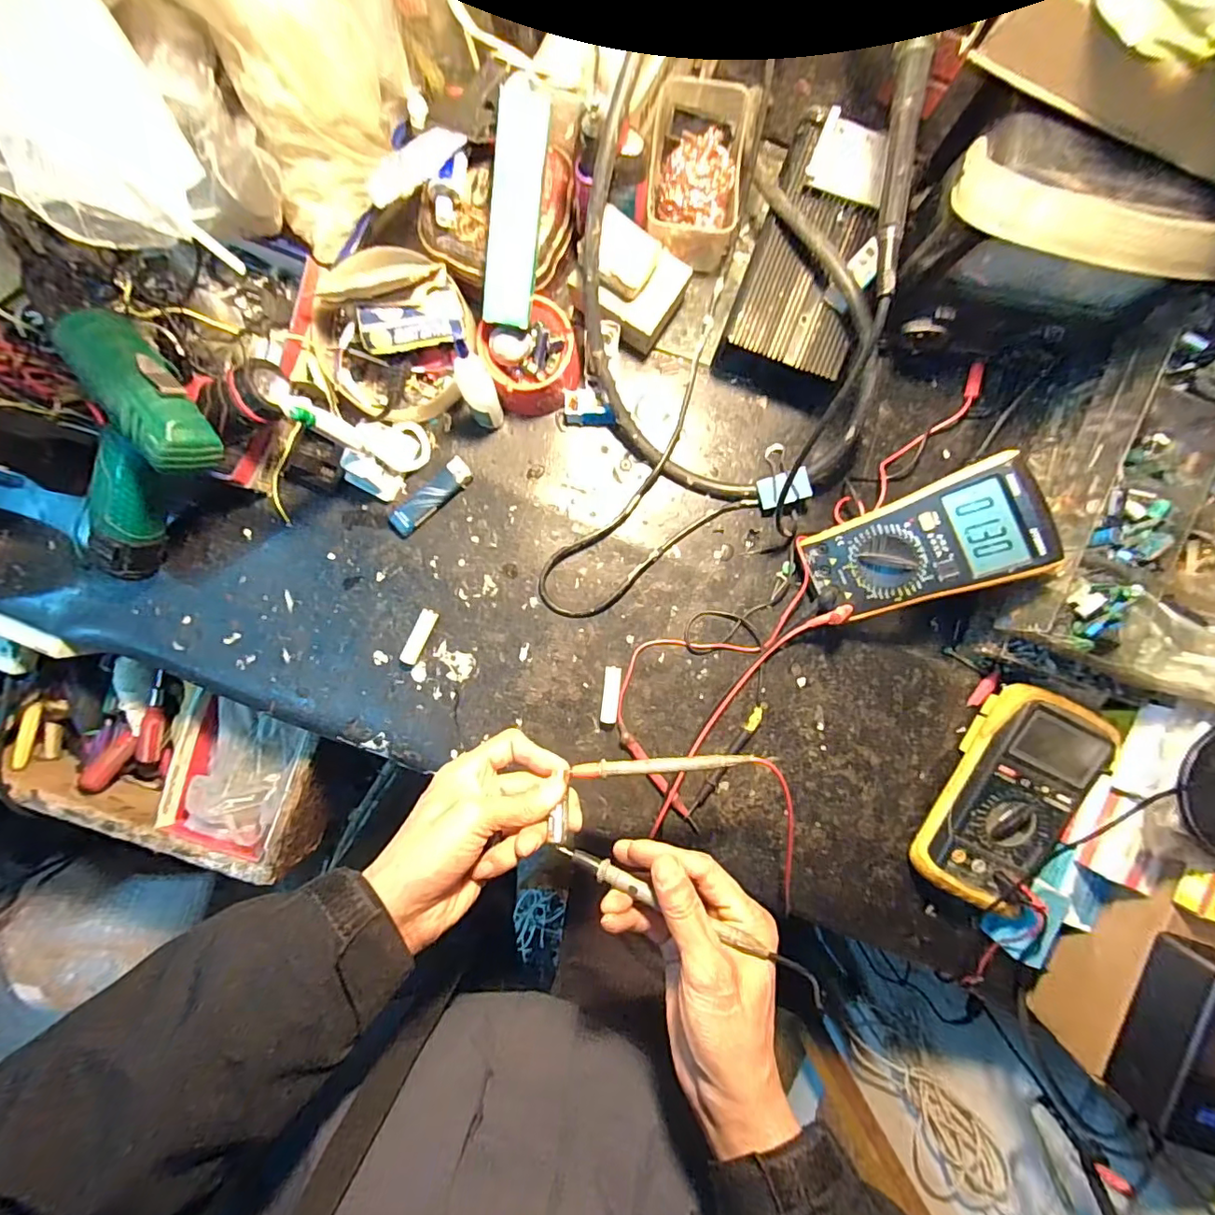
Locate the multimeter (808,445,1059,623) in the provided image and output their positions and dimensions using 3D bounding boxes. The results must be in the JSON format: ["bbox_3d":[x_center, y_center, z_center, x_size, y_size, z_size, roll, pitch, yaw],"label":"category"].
[{"bbox_3d":[0.245,-0.047,0.426,0.160,0.040,0.085,-24,89,41],"label":"multimeter"}]

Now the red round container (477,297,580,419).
[{"bbox_3d":[-0.063,-0.209,0.459,0.075,0.053,0.073,0,91,0],"label":"red round container"}]

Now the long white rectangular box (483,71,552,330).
[{"bbox_3d":[-0.067,-0.288,0.392,0.035,0.011,0.147,11,113,0],"label":"long white rectangular box"}]

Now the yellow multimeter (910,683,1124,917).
[{"bbox_3d":[0.351,0.167,0.468,0.101,0.050,0.187,28,91,-1],"label":"yellow multimeter"}]

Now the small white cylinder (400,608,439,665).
[{"bbox_3d":[-0.165,0.026,0.475,0.015,0.012,0.050,24,91,-1],"label":"small white cylinder"}]

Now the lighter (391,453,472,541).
[{"bbox_3d":[-0.157,-0.097,0.475,0.085,0.014,0.026,-42,91,0],"label":"lighter"}]

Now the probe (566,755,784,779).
[{"bbox_3d":[0.048,0.113,0.387,0.143,0.009,0.011,-3,91,-4],"label":"probe"}]

